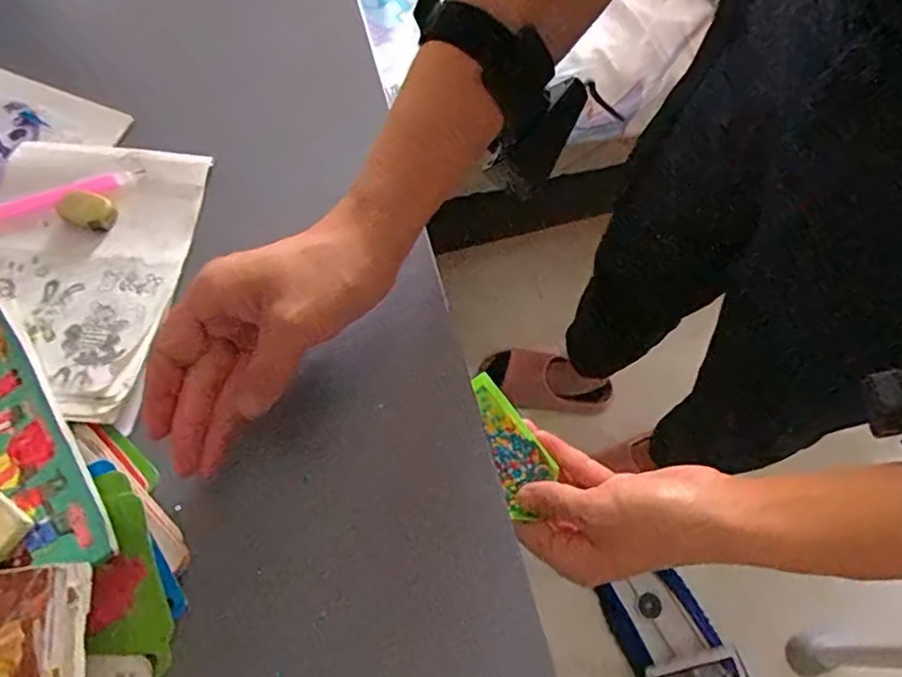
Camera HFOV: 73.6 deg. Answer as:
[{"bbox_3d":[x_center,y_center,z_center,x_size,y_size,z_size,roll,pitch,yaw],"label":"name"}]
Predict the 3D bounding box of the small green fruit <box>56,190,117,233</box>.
[{"bbox_3d":[-0.229,-0.081,0.379,0.030,0.011,0.025,25,70,11],"label":"small green fruit"}]

